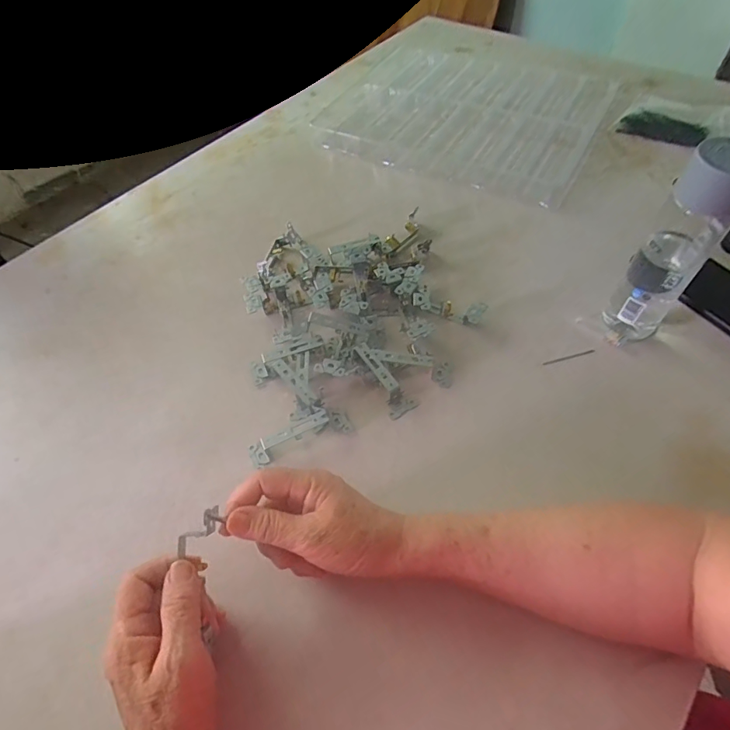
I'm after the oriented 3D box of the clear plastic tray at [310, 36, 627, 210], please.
[{"bbox_3d":[0.168,-0.442,0.765,0.445,0.019,0.353,26,63,20],"label":"clear plastic tray"}]

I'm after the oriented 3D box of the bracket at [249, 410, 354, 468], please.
[{"bbox_3d":[-0.066,0.068,0.444,0.104,0.025,0.026,-21,57,-9],"label":"bracket"}]

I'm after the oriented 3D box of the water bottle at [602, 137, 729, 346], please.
[{"bbox_3d":[0.290,-0.106,0.419,0.059,0.207,0.051,-34,60,-16],"label":"water bottle"}]

